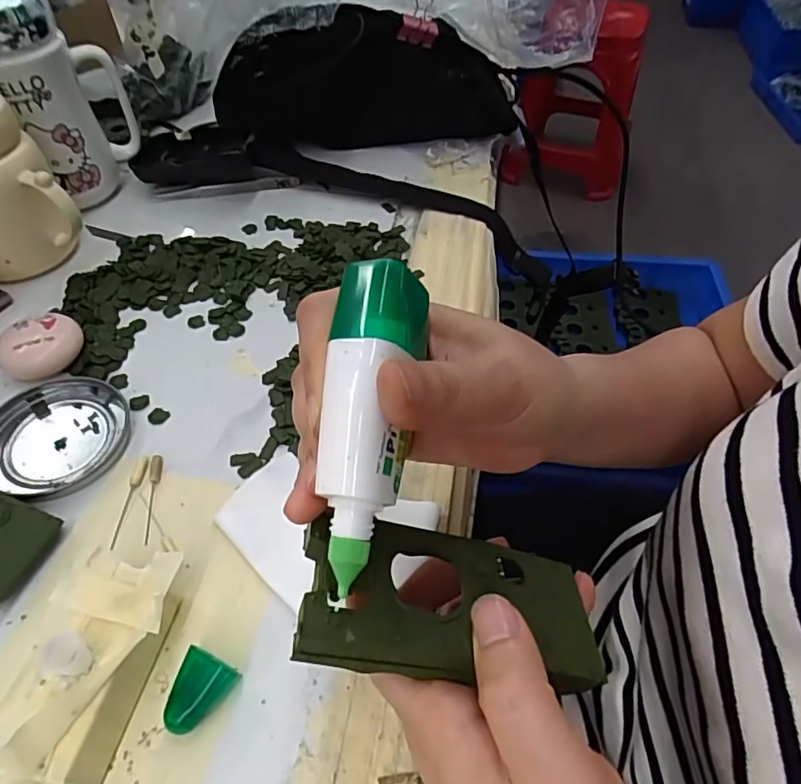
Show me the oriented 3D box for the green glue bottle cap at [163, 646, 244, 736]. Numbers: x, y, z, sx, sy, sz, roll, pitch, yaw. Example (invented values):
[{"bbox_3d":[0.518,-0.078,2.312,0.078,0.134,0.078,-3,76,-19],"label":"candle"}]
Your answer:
[{"bbox_3d":[-0.084,0.126,0.230,0.026,0.020,0.029,21,54,15],"label":"green glue bottle cap"}]

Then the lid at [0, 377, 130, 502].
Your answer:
[{"bbox_3d":[-0.199,0.024,0.317,0.076,0.009,0.076,1,52,-1],"label":"lid"}]

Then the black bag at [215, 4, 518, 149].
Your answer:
[{"bbox_3d":[-0.023,-0.275,0.485,0.263,0.113,0.049,-11,53,-9],"label":"black bag"}]

